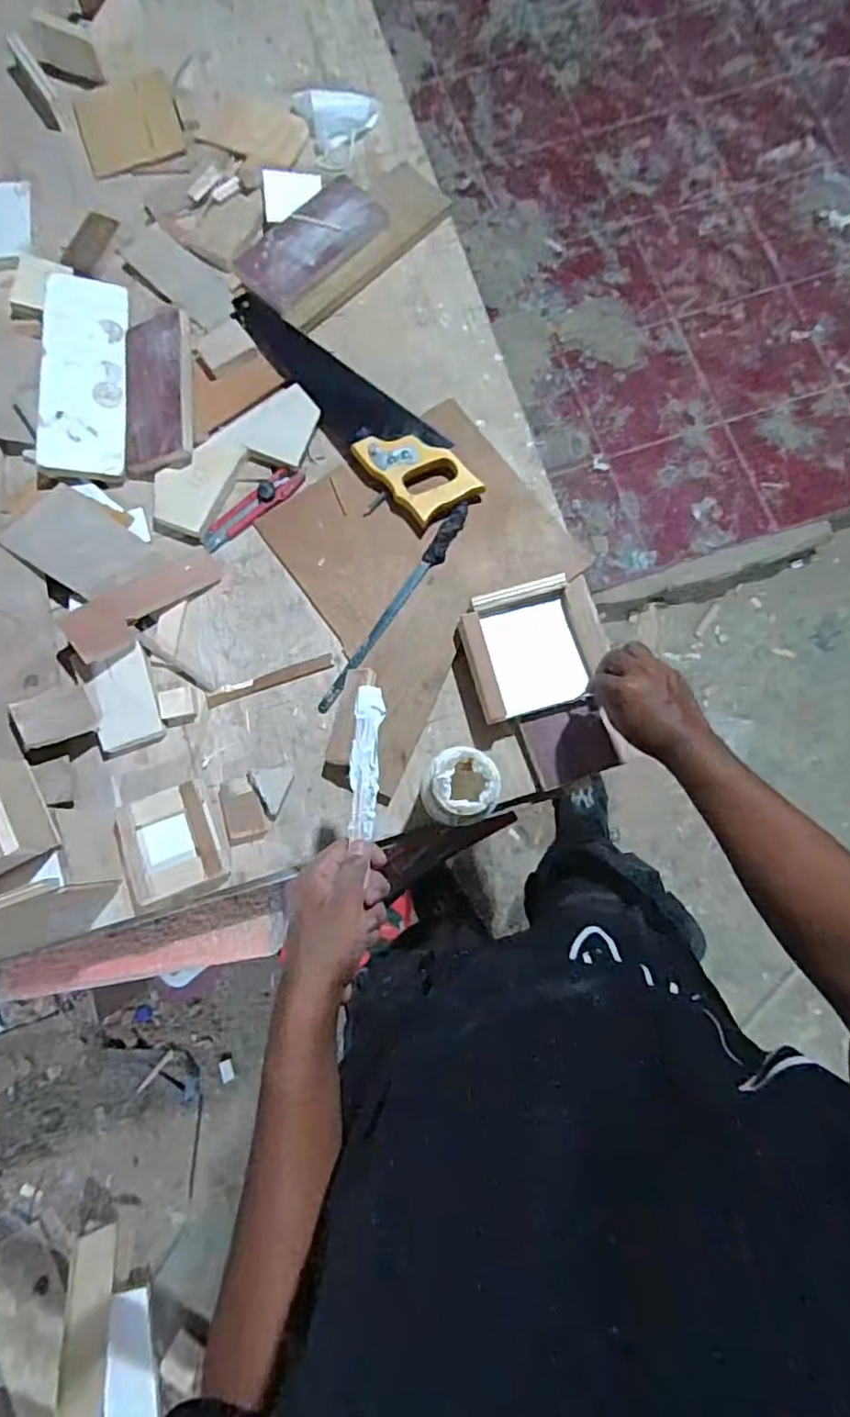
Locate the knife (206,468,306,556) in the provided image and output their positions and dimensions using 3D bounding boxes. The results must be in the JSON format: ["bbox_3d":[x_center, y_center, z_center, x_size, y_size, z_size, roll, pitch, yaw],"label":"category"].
[{"bbox_3d":[-0.220,-0.258,0.787,0.152,0.017,0.040,-40,81,-7],"label":"knife"}]

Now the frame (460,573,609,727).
[{"bbox_3d":[0.129,-0.073,0.711,0.160,0.036,0.143,-16,84,2],"label":"frame"}]

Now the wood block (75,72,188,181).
[{"bbox_3d":[-0.425,-0.841,0.897,0.141,0.008,0.137,-19,79,-3],"label":"wood block"}]

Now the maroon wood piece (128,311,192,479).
[{"bbox_3d":[-0.335,-0.395,0.780,0.091,0.018,0.202,-5,85,15],"label":"maroon wood piece"}]

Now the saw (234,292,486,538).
[{"bbox_3d":[-0.091,-0.406,0.798,0.107,0.029,0.404,-38,80,-6],"label":"saw"}]

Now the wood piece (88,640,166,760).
[{"bbox_3d":[-0.350,-0.008,0.724,0.068,0.015,0.116,-15,79,-2],"label":"wood piece"}]

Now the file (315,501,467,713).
[{"bbox_3d":[-0.034,-0.126,0.763,0.025,0.031,0.310,32,81,7],"label":"file"}]

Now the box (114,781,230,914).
[{"bbox_3d":[-0.284,0.153,0.689,0.105,0.032,0.121,-19,79,-3],"label":"box"}]

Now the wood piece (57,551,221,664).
[{"bbox_3d":[-0.326,-0.123,0.731,0.183,0.013,0.060,-34,106,-22],"label":"wood piece"}]

